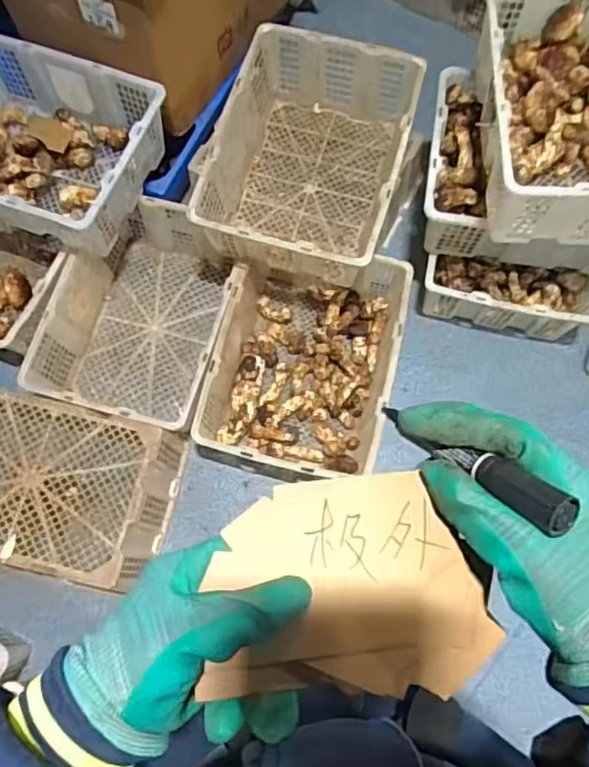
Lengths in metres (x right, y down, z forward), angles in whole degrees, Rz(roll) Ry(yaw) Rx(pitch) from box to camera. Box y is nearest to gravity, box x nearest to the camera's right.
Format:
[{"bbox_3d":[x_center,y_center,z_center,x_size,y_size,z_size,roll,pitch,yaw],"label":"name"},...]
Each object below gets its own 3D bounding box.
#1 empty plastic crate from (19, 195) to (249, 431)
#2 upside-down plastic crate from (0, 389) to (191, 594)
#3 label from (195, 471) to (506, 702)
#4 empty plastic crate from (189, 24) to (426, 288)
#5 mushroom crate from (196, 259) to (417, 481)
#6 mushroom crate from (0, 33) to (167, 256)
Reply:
[{"bbox_3d":[-0.315,-0.141,1.272,0.352,0.158,0.468,17,73,5],"label":"empty plastic crate"},{"bbox_3d":[-0.470,0.202,1.149,0.446,0.138,0.305,10,73,3],"label":"upside-down plastic crate"},{"bbox_3d":[0.030,0.101,0.301,0.139,0.012,0.104,1,75,-2],"label":"label"},{"bbox_3d":[0.029,-0.441,1.180,0.354,0.176,0.460,14,73,5],"label":"empty plastic crate"},{"bbox_3d":[0.023,-0.049,1.235,0.354,0.142,0.477,14,73,5],"label":"mushroom crate"},{"bbox_3d":[-0.530,-0.481,1.217,0.454,0.193,0.355,23,74,7],"label":"mushroom crate"}]

